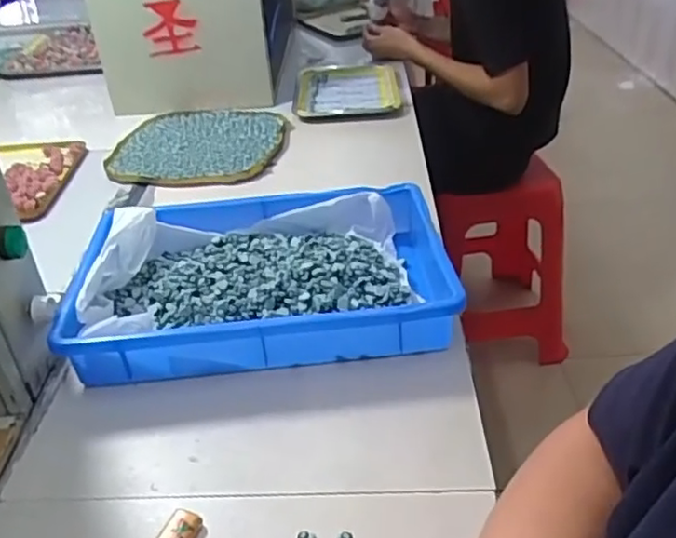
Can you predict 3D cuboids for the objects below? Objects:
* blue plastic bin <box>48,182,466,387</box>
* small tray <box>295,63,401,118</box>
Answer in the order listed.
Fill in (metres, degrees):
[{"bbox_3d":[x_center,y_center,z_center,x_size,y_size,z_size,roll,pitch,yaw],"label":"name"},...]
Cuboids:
[{"bbox_3d":[-0.075,0.007,0.665,0.358,0.063,0.240,-5,33,-2],"label":"blue plastic bin"},{"bbox_3d":[0.015,-0.336,1.195,0.179,0.023,0.262,0,32,1],"label":"small tray"}]

